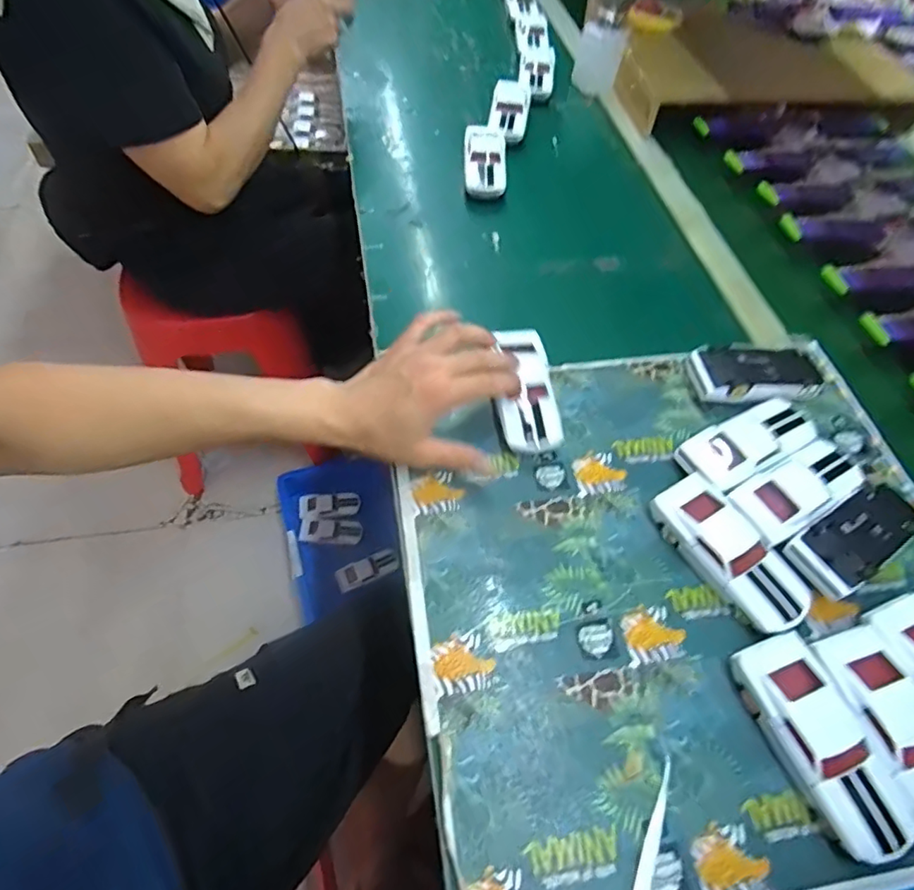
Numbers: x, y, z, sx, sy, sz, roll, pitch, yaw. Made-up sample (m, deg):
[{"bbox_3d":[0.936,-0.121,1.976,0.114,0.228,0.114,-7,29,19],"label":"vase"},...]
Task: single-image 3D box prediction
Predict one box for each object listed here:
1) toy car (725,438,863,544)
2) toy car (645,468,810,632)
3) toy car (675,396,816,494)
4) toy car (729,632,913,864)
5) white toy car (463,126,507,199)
[{"bbox_3d":[0.287,0.040,0.473,0.134,0.034,0.055,-25,61,-18],"label":"toy car"},{"bbox_3d":[0.214,0.084,0.438,0.055,0.033,0.127,-27,63,-21],"label":"toy car"},{"bbox_3d":[0.259,0.001,0.495,0.130,0.031,0.054,-23,62,-19],"label":"toy car"},{"bbox_3d":[0.238,0.195,0.367,0.054,0.036,0.131,-15,58,-12],"label":"toy car"},{"bbox_3d":[0.036,-0.366,0.717,0.054,0.028,0.122,1,58,0],"label":"white toy car"}]

